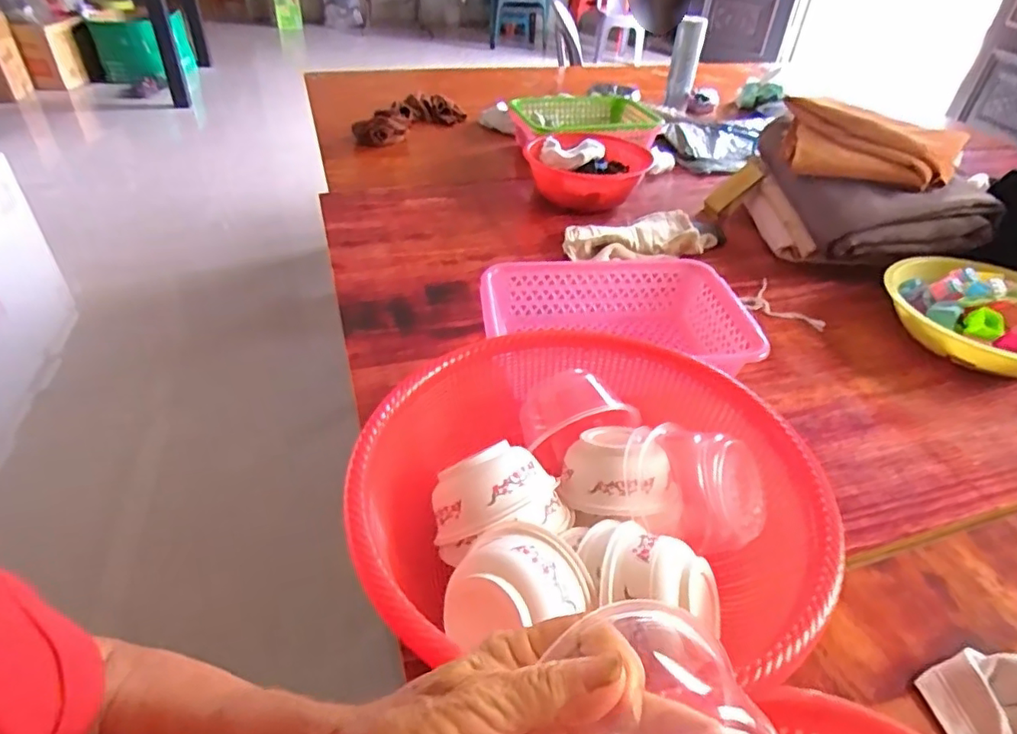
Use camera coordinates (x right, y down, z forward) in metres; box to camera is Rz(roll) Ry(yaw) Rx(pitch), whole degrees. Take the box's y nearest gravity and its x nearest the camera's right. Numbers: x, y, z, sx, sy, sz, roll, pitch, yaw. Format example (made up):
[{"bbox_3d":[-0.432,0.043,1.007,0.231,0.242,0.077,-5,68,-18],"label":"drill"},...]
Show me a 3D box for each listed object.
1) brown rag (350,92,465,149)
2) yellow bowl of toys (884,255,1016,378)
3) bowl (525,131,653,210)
[{"bbox_3d":[-0.227,-0.588,1.367,0.123,0.070,0.314,17,41,15],"label":"brown rag"},{"bbox_3d":[0.629,-0.068,0.768,0.234,0.084,0.221,3,40,-2],"label":"yellow bowl of toys"},{"bbox_3d":[0.149,-0.371,1.114,0.225,0.096,0.231,3,40,-2],"label":"bowl"}]

